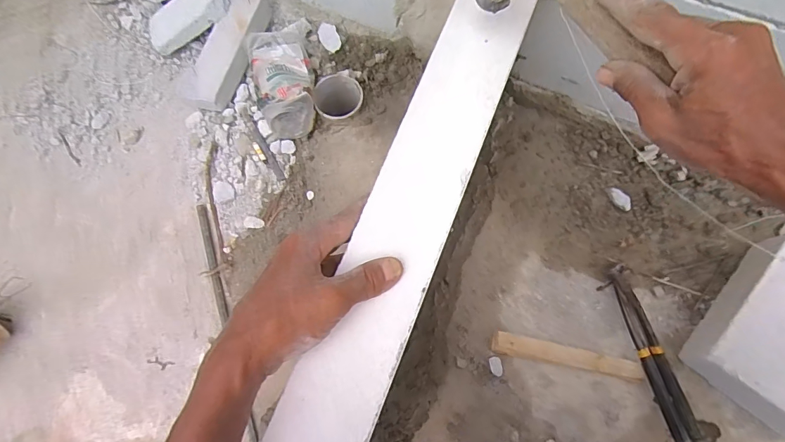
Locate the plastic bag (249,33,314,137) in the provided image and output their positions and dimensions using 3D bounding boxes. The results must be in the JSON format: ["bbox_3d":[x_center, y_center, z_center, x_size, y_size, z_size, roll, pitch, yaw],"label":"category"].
[{"bbox_3d":[-0.164,-0.211,0.616,0.087,0.056,0.168,-11,74,-1],"label":"plastic bag"}]

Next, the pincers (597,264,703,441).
[{"bbox_3d":[0.328,0.164,0.518,0.041,0.030,0.219,-18,74,-3],"label":"pincers"}]

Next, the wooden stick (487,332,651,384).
[{"bbox_3d":[0.223,0.172,0.519,0.190,0.023,0.025,12,75,5],"label":"wooden stick"}]

